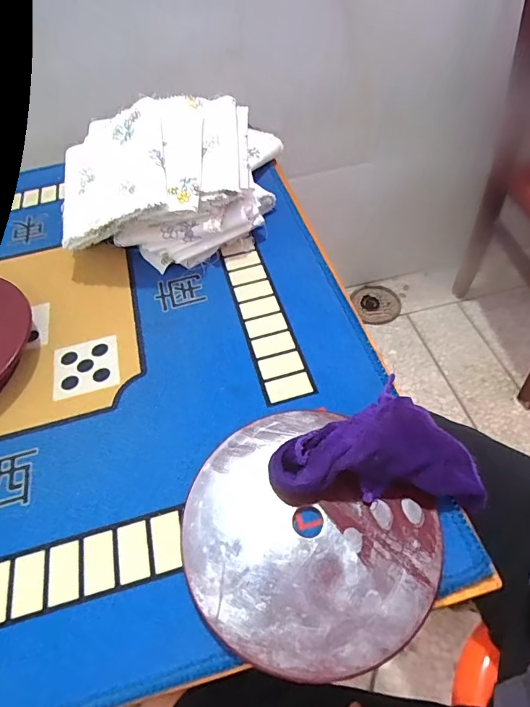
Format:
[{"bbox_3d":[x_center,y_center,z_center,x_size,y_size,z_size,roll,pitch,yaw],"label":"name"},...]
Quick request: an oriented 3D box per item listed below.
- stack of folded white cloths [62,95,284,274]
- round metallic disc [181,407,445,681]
[{"bbox_3d":[-0.116,-0.196,0.499,0.226,0.129,0.156,-17,53,-7],"label":"stack of folded white cloths"},{"bbox_3d":[0.026,0.128,0.316,0.164,0.012,0.176,-3,53,4],"label":"round metallic disc"}]

